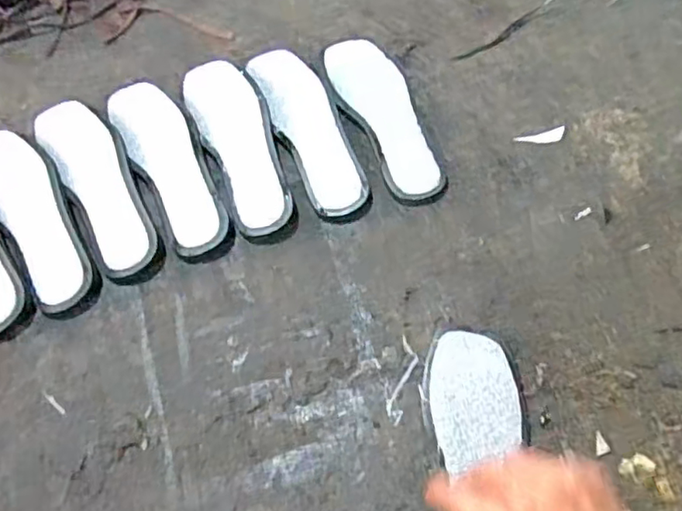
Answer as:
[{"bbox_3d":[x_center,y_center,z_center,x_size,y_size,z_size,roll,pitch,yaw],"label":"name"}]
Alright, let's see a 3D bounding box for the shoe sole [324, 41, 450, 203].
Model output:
[{"bbox_3d":[0.043,-0.152,0.662,0.079,0.015,0.223,-14,65,-6],"label":"shoe sole"}]

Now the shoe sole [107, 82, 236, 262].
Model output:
[{"bbox_3d":[-0.174,-0.093,0.626,0.067,0.018,0.223,-27,67,-12],"label":"shoe sole"}]

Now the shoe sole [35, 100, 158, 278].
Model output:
[{"bbox_3d":[-0.248,-0.075,0.622,0.065,0.024,0.216,-30,67,-13],"label":"shoe sole"}]

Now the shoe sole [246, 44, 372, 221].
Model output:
[{"bbox_3d":[-0.036,-0.137,0.648,0.064,0.026,0.214,-21,66,-9],"label":"shoe sole"}]

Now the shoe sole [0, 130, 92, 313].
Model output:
[{"bbox_3d":[-0.309,-0.042,0.607,0.066,0.019,0.218,-33,68,-14],"label":"shoe sole"}]

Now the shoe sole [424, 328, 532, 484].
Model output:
[{"bbox_3d":[0.109,0.172,0.486,0.083,0.012,0.228,4,64,3],"label":"shoe sole"}]

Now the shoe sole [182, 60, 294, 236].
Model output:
[{"bbox_3d":[-0.107,-0.123,0.644,0.073,0.020,0.228,-22,66,-10],"label":"shoe sole"}]

